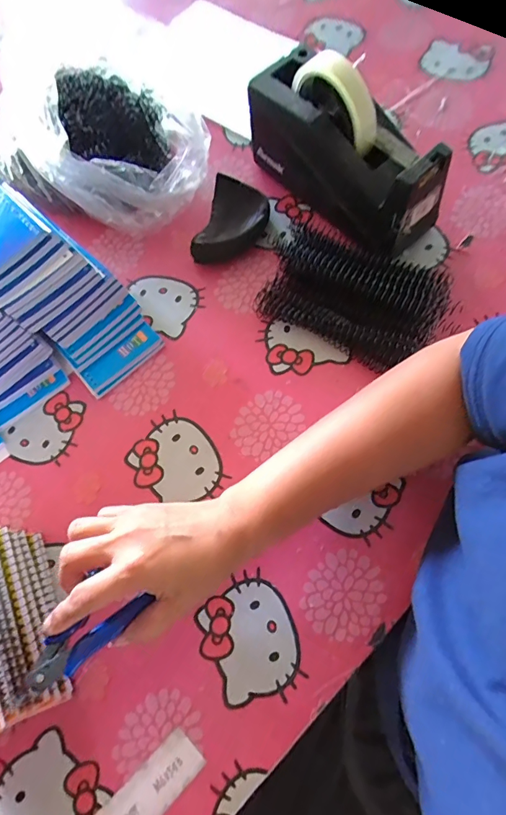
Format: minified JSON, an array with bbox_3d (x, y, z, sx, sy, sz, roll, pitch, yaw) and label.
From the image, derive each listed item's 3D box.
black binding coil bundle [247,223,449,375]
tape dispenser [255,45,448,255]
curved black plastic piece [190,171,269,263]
[{"bbox_3d":[0.093,-0.113,0.412,0.168,0.037,0.113,25,74,13],"label":"black binding coil bundle"},{"bbox_3d":[0.085,-0.246,0.419,0.073,0.123,0.203,-41,72,-10],"label":"tape dispenser"},{"bbox_3d":[-0.021,-0.193,0.456,0.063,0.021,0.098,16,72,11],"label":"curved black plastic piece"}]

